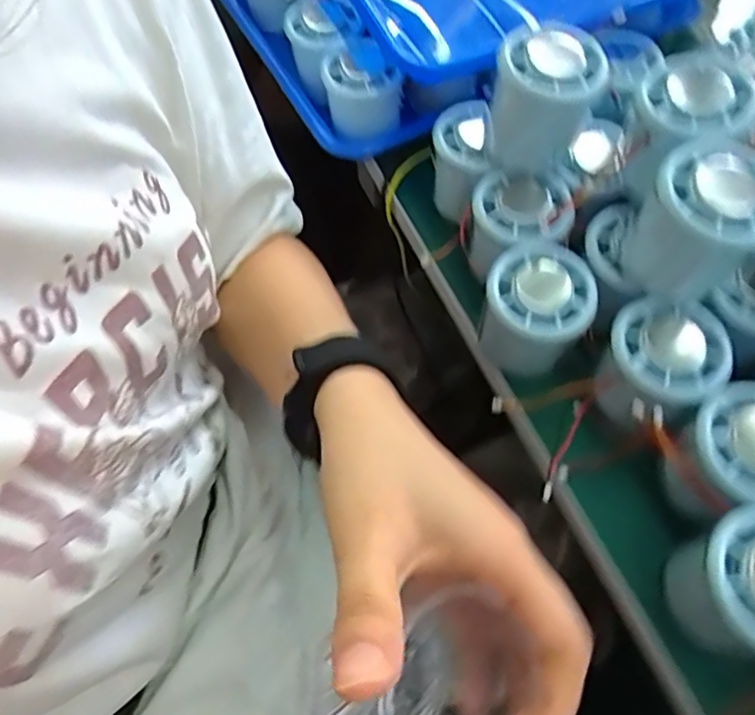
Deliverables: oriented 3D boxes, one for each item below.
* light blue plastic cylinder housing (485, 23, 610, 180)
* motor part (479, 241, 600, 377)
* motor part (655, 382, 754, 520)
[{"bbox_3d":[0.092,-0.145,0.333,0.058,0.063,0.055,-21,64,-10],"label":"light blue plastic cylinder housing"},{"bbox_3d":[0.088,-0.025,0.337,0.058,0.058,0.055,35,68,17],"label":"motor part"},{"bbox_3d":[0.173,0.051,0.291,0.061,0.052,0.055,-27,65,-13],"label":"motor part"}]

